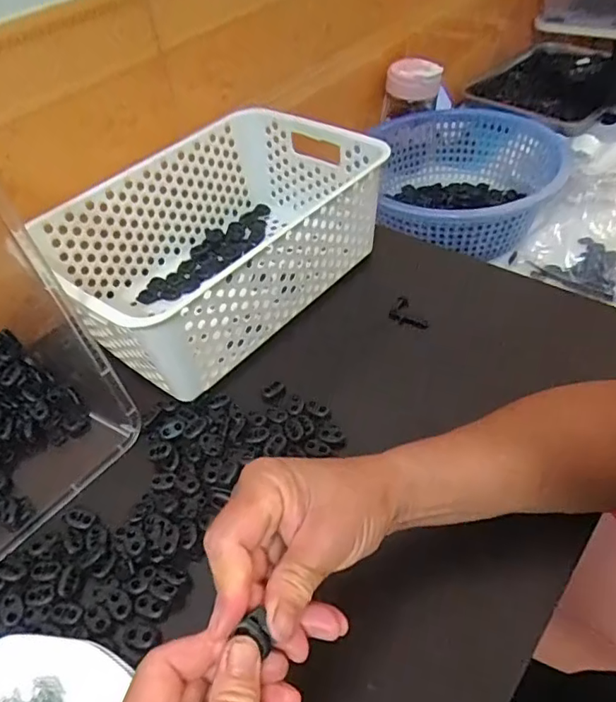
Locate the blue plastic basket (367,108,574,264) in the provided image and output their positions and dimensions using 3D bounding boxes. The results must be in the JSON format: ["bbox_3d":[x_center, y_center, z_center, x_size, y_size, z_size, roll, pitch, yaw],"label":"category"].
[{"bbox_3d":[0.213,-0.212,0.710,0.258,0.103,0.254,-4,47,3],"label":"blue plastic basket"}]

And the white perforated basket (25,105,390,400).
[{"bbox_3d":[-0.085,-0.107,0.523,0.212,0.117,0.289,33,58,31],"label":"white perforated basket"}]

